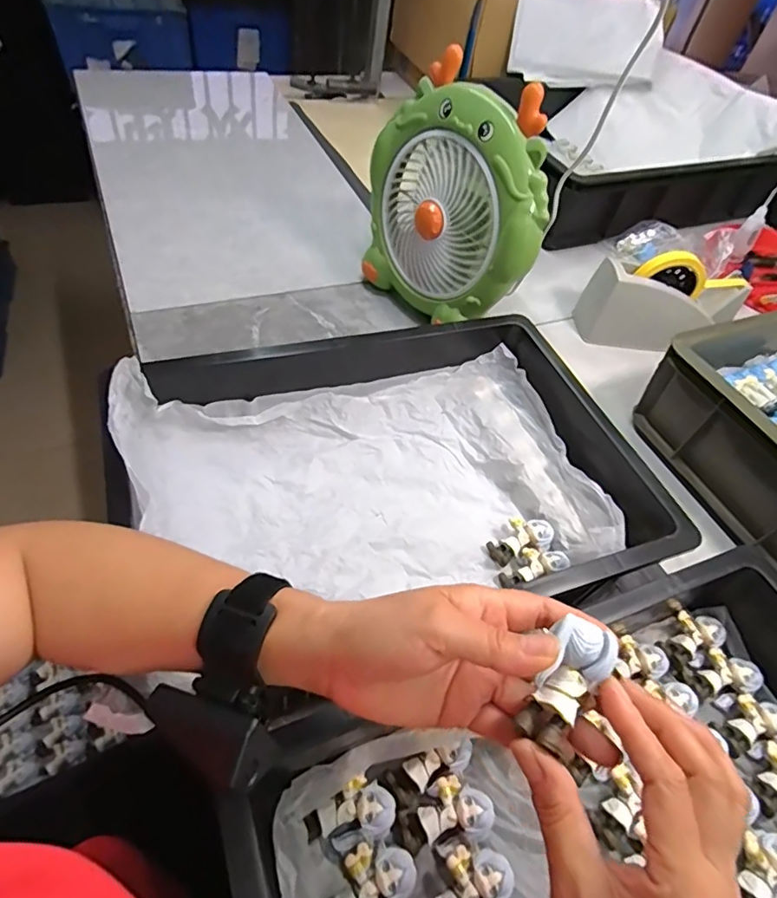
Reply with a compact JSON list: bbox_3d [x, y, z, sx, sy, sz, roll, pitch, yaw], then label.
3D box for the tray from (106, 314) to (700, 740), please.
[{"bbox_3d":[0.009,0.023,0.485,0.459,0.096,0.295,-10,52,-14],"label":"tray"}]

